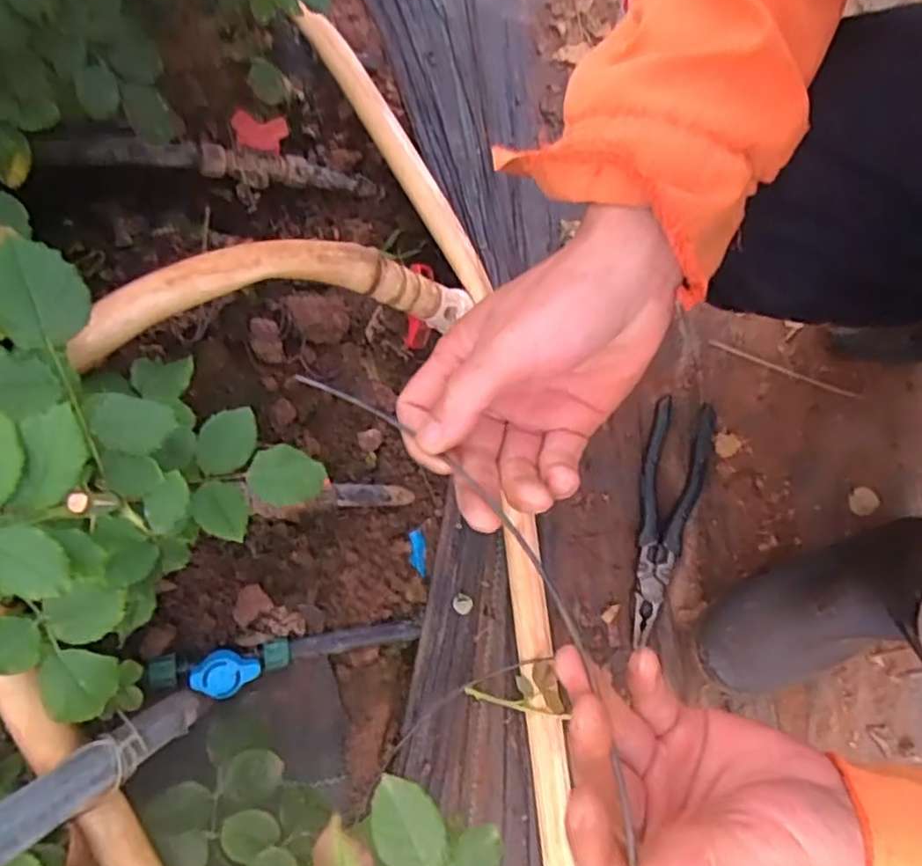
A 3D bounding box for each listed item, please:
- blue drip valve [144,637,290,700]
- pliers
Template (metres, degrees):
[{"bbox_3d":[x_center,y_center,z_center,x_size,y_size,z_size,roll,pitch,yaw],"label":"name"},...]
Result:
[{"bbox_3d":[-0.177,0.175,0.501,0.098,0.031,0.032,-5,79,-16],"label":"blue drip valve"},{"bbox_3d":[0.182,0.075,0.610,0.055,0.028,0.211,14,80,4],"label":"pliers"}]

